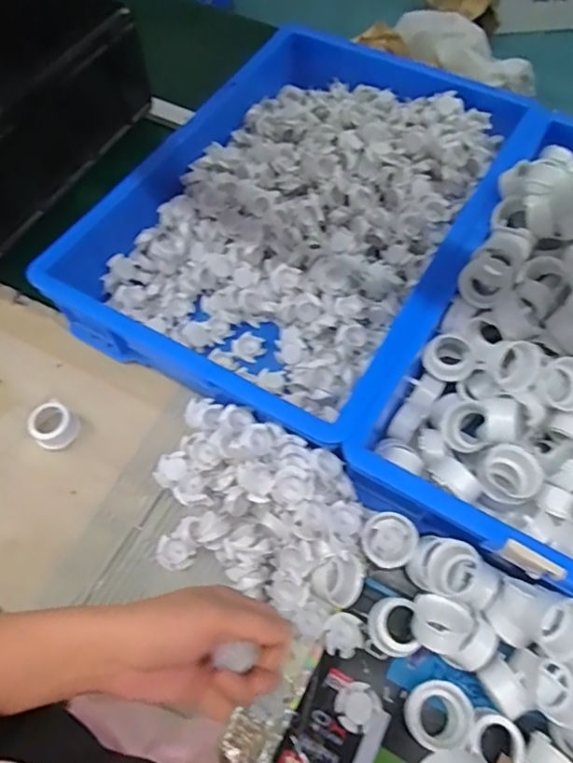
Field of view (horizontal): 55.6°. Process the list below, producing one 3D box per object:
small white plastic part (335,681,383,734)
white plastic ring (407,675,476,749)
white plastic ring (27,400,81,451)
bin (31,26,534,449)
[{"bbox_3d":[0.068,0.309,0.516,0.040,0.006,0.038,0,62,0],"label":"small white plastic part"},{"bbox_3d":[0.141,0.305,0.503,0.058,0.033,0.055,-4,72,14],"label":"white plastic ring"},{"bbox_3d":[-0.278,0.054,0.652,0.055,0.032,0.053,-1,63,1],"label":"white plastic ring"},{"bbox_3d":[0.030,-0.232,0.736,0.414,0.118,0.598,27,67,15],"label":"bin"}]

